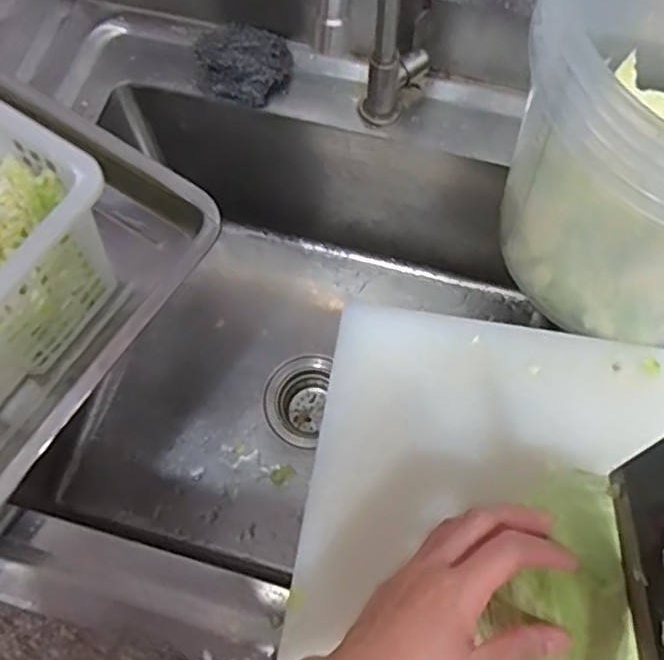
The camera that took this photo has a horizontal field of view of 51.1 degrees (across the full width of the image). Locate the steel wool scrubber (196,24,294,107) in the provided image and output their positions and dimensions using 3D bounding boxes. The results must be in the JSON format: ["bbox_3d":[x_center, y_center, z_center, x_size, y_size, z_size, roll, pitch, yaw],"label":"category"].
[{"bbox_3d":[-0.083,-0.259,0.668,0.085,0.037,0.089,0,70,1],"label":"steel wool scrubber"}]

